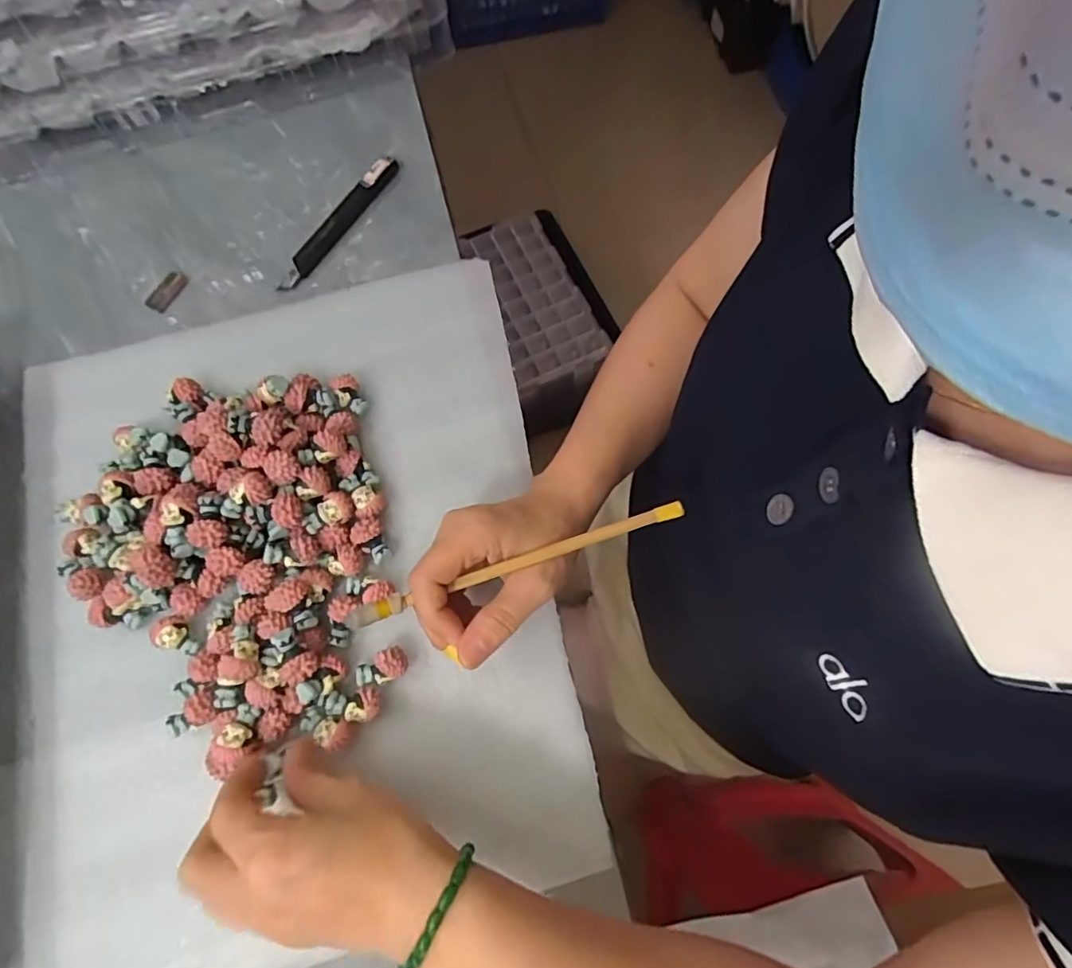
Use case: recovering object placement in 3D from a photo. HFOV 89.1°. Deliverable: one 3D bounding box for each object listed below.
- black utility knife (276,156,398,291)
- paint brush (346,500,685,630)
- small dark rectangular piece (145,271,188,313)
[{"bbox_3d":[-0.151,-0.203,0.418,0.019,0.010,0.137,29,75,8],"label":"black utility knife"},{"bbox_3d":[-0.010,0.041,0.283,0.181,0.004,0.010,-18,74,-3],"label":"paint brush"},{"bbox_3d":[-0.273,-0.142,0.403,0.017,0.004,0.033,33,79,-4],"label":"small dark rectangular piece"}]

